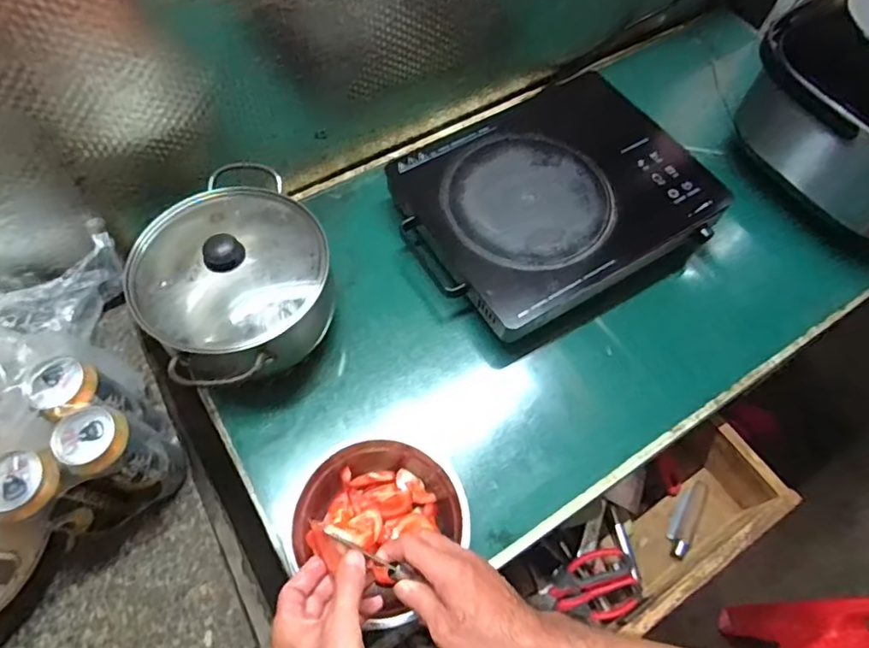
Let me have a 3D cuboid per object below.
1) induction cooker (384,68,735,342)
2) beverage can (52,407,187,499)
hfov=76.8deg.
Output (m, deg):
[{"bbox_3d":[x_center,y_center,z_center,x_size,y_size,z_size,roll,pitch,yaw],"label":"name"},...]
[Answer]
[{"bbox_3d":[0.164,-0.190,0.804,0.438,0.076,0.354,-27,67,-16],"label":"induction cooker"},{"bbox_3d":[-0.315,0.139,0.572,0.063,0.168,0.061,1,62,-2],"label":"beverage can"}]

